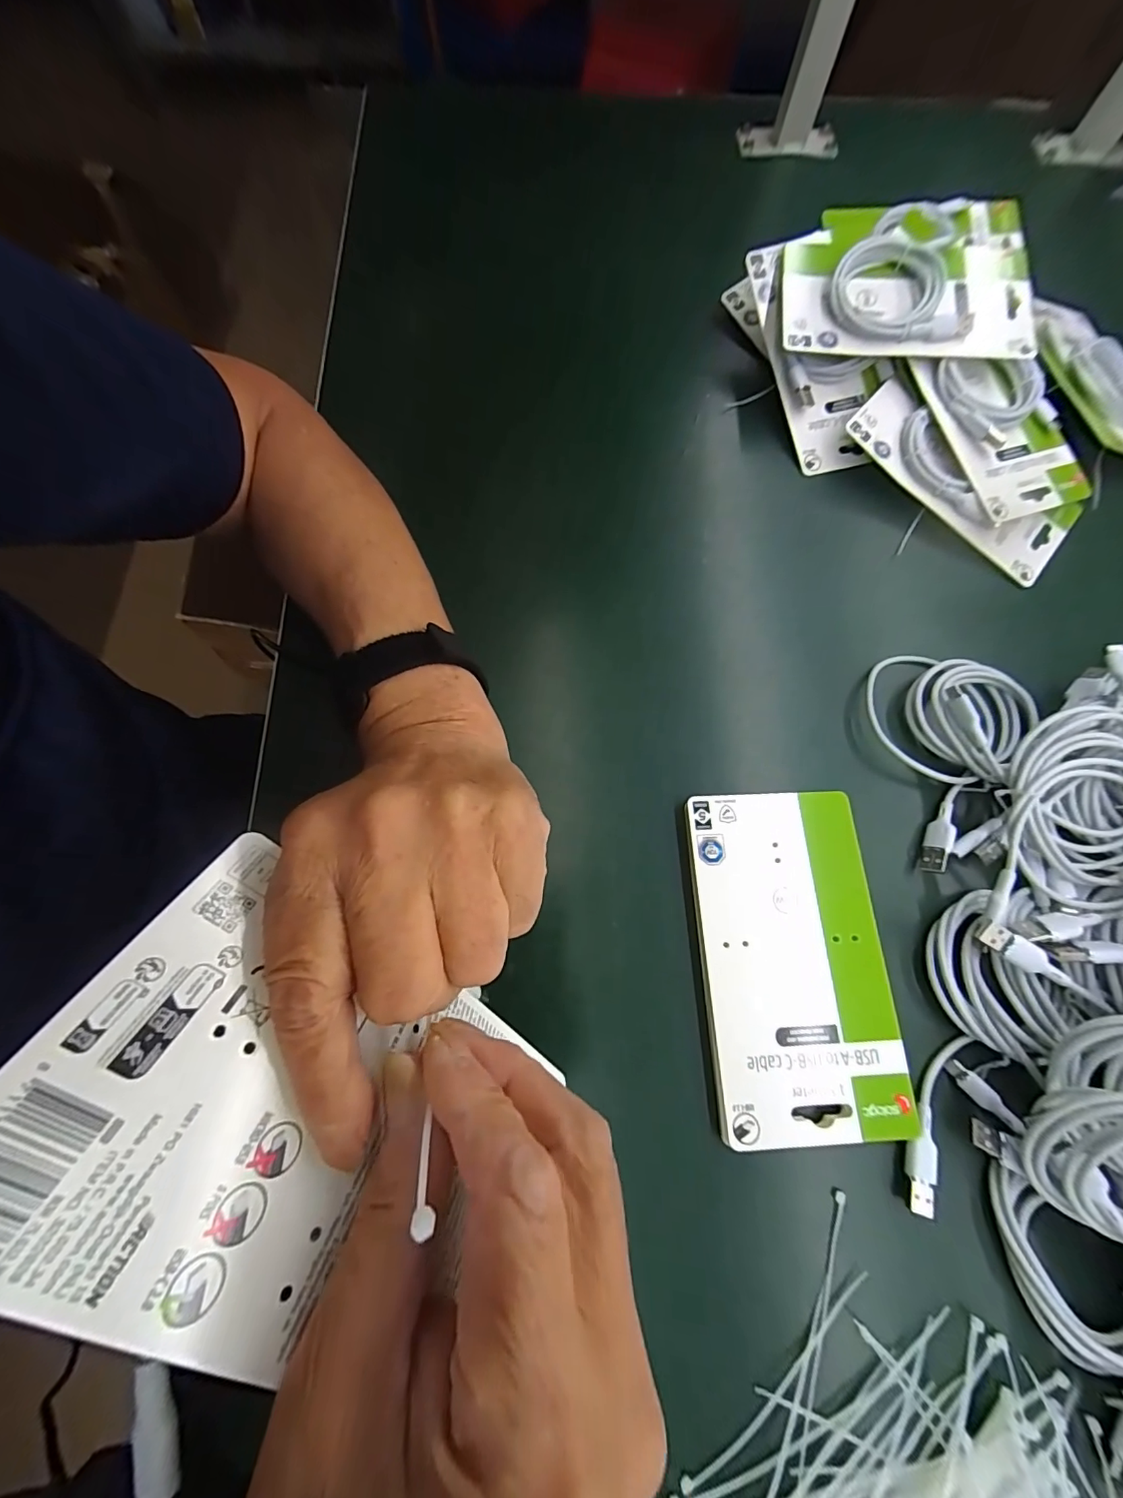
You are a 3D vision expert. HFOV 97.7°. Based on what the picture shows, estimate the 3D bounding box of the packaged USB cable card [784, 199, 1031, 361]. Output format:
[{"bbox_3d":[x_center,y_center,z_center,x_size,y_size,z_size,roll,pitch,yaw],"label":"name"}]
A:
[{"bbox_3d":[0.250,-0.333,0.353,0.170,0.021,0.103,4,88,5],"label":"packaged USB cable card"}]

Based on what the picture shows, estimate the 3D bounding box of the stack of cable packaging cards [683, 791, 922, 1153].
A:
[{"bbox_3d":[0.129,0.114,0.276,0.101,0.011,0.177,-2,73,-2],"label":"stack of cable packaging cards"}]

